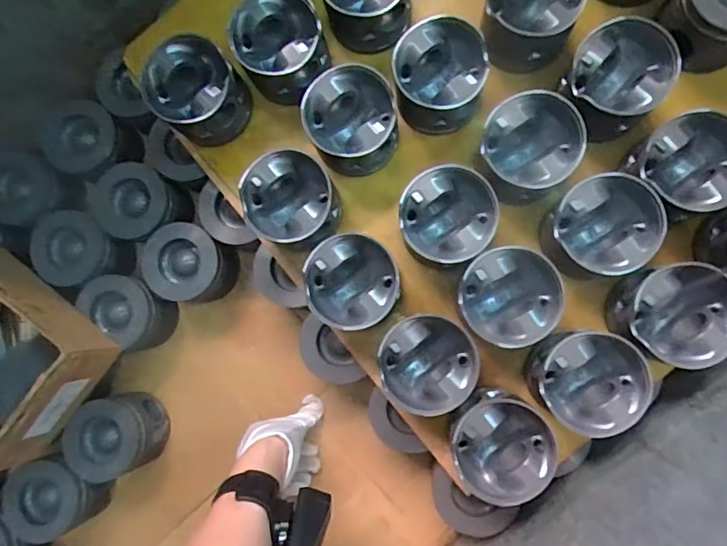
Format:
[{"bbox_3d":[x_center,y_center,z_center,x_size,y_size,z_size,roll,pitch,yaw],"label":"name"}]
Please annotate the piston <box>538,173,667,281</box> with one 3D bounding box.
[{"bbox_3d":[0.221,-0.040,0.482,0.092,0.077,0.085,0,86,7],"label":"piston"}]

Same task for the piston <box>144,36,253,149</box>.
[{"bbox_3d":[-0.170,-0.187,0.530,0.091,0.067,0.086,0,86,7],"label":"piston"}]

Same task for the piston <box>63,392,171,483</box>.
[{"bbox_3d":[-0.289,0.191,0.605,0.093,0.076,0.088,0,86,7],"label":"piston"}]

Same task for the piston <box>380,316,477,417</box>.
[{"bbox_3d":[0.061,0.084,0.486,0.086,0.075,0.085,0,86,7],"label":"piston"}]

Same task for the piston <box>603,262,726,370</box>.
[{"bbox_3d":[0.279,0.037,0.465,0.091,0.072,0.088,0,86,7],"label":"piston"}]

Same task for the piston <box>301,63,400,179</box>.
[{"bbox_3d":[-0.014,-0.150,0.519,0.097,0.073,0.094,-8,85,6],"label":"piston"}]

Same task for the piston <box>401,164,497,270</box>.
[{"bbox_3d":[0.082,-0.050,0.497,0.086,0.074,0.088,0,86,7],"label":"piston"}]

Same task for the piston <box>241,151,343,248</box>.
[{"bbox_3d":[-0.070,-0.070,0.523,0.089,0.077,0.091,0,86,7],"label":"piston"}]

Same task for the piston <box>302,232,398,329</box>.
[{"bbox_3d":[-0.010,0.011,0.505,0.090,0.076,0.088,-13,85,6],"label":"piston"}]

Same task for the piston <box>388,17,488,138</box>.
[{"bbox_3d":[0.076,-0.194,0.507,0.085,0.076,0.093,0,86,7],"label":"piston"}]

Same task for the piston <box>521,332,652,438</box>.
[{"bbox_3d":[0.203,0.098,0.471,0.091,0.066,0.085,0,86,7],"label":"piston"}]

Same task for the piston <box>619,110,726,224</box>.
[{"bbox_3d":[0.297,-0.094,0.477,0.089,0.071,0.088,-27,83,4],"label":"piston"}]

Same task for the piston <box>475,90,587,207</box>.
[{"bbox_3d":[0.157,-0.117,0.488,0.087,0.072,0.096,13,88,7],"label":"piston"}]

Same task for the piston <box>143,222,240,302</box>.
[{"bbox_3d":[-0.201,-0.009,0.609,0.087,0.074,0.085,0,86,7],"label":"piston"}]

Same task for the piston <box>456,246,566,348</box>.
[{"bbox_3d":[0.136,0.023,0.485,0.087,0.067,0.087,0,86,7],"label":"piston"}]

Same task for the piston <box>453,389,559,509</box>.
[{"bbox_3d":[0.126,0.156,0.467,0.085,0.050,0.092,0,86,7],"label":"piston"}]

